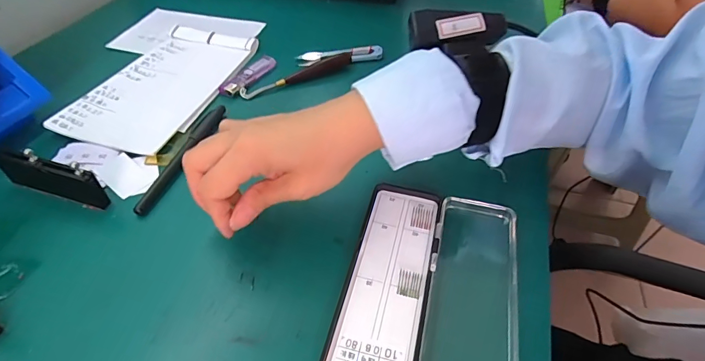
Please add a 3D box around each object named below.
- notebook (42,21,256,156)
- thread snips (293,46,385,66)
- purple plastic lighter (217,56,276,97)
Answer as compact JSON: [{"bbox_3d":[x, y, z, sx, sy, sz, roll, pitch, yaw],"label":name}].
[{"bbox_3d":[-0.197,-0.109,0.442,0.116,0.011,0.214,11,47,9],"label":"notebook"},{"bbox_3d":[-0.014,-0.151,0.486,0.099,0.011,0.022,-5,46,-6],"label":"thread snips"},{"bbox_3d":[-0.114,-0.117,0.453,0.025,0.012,0.077,21,49,18],"label":"purple plastic lighter"}]

